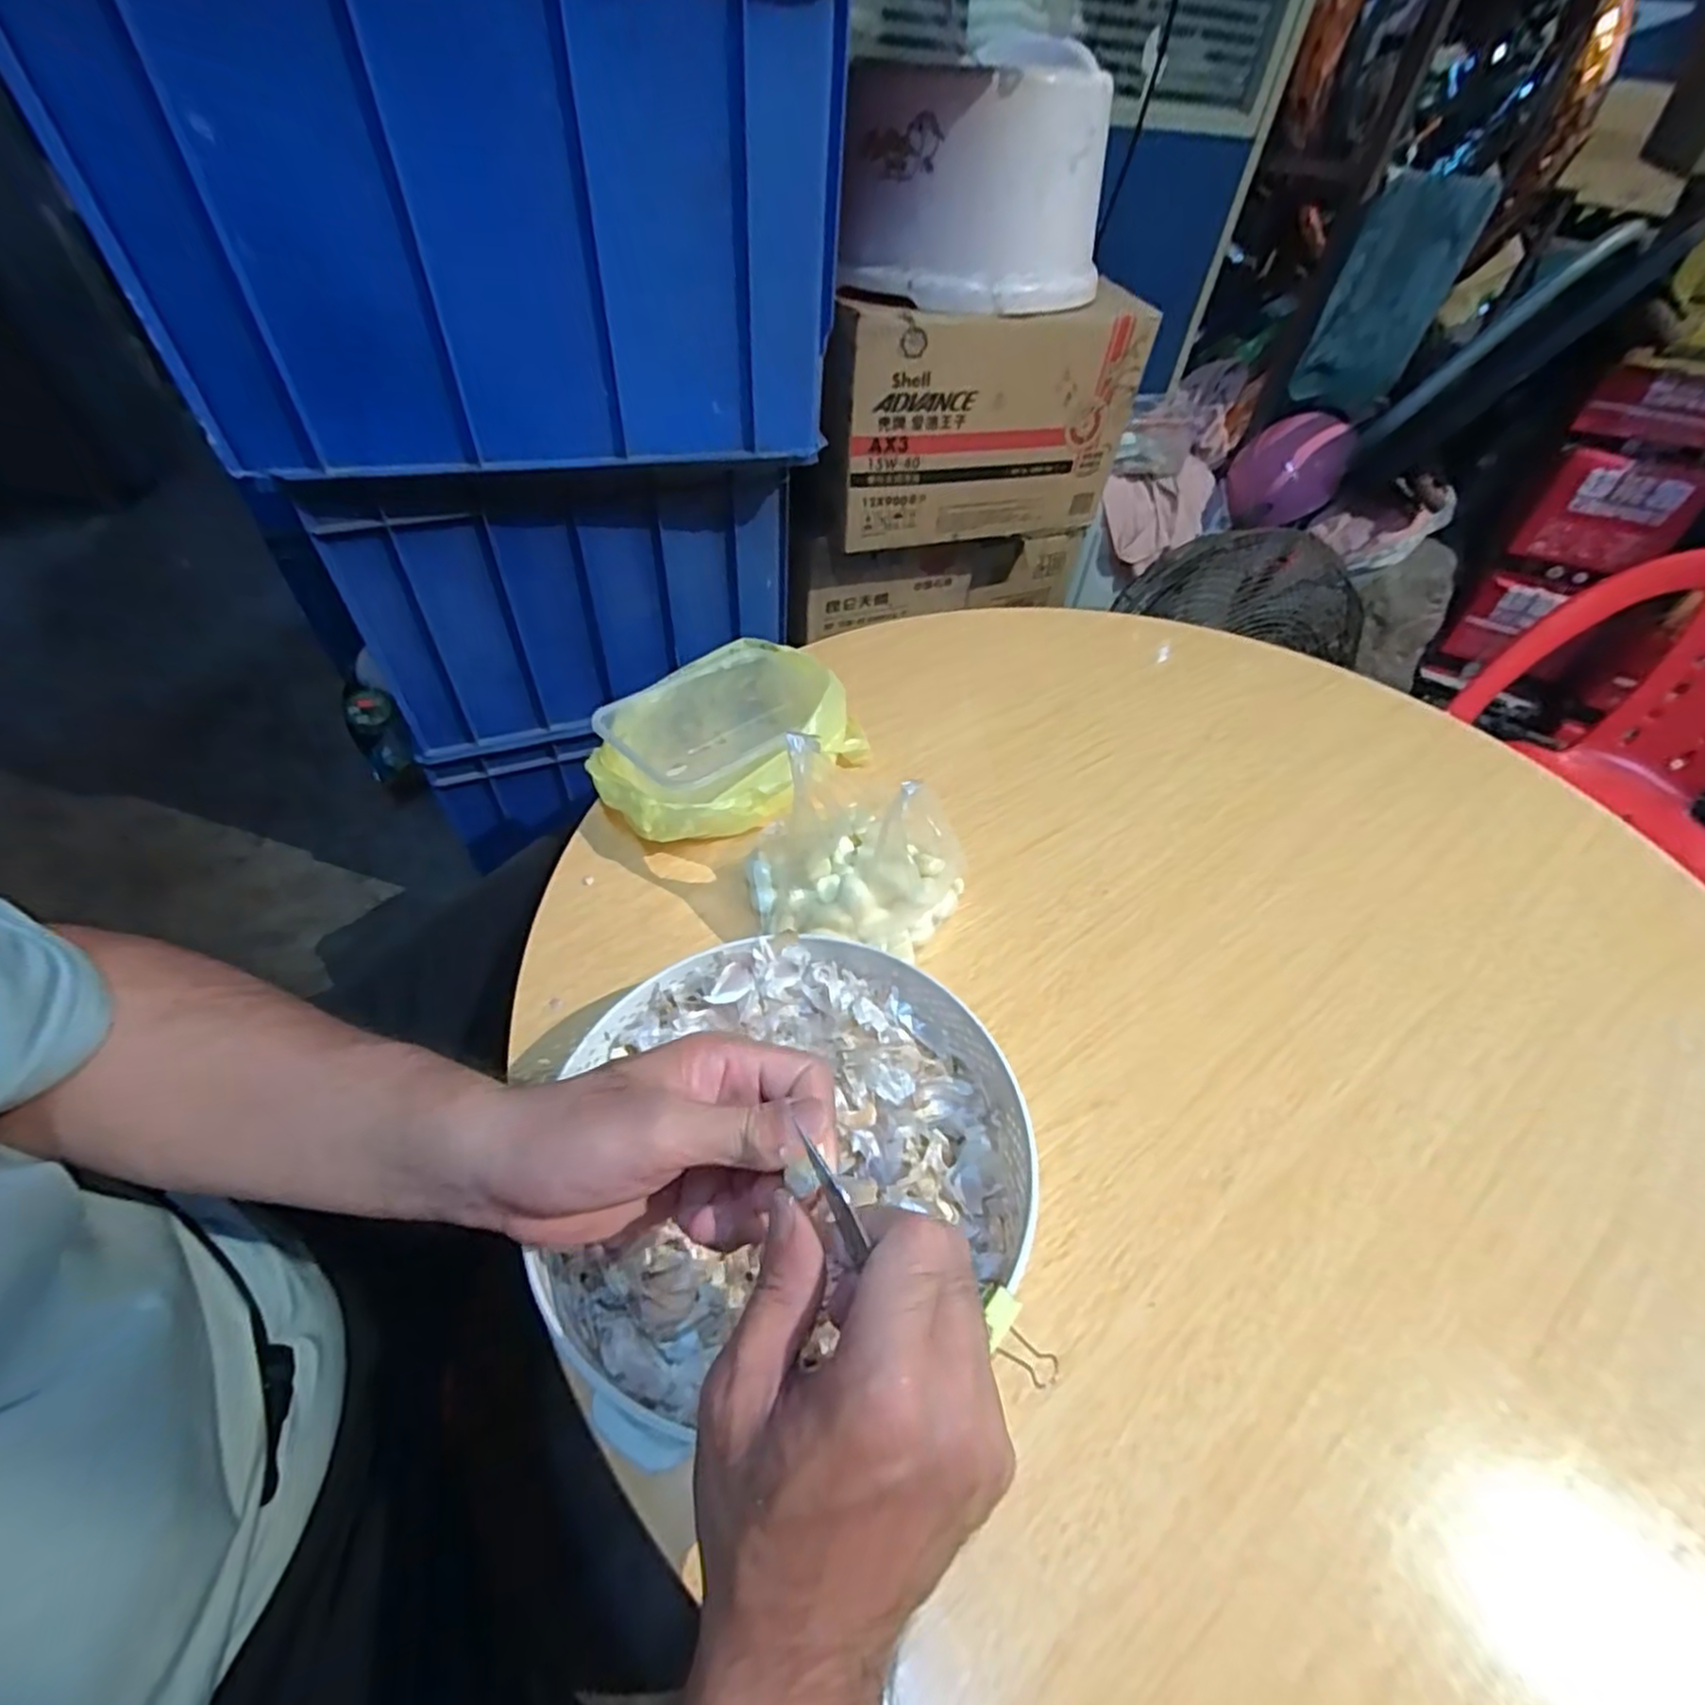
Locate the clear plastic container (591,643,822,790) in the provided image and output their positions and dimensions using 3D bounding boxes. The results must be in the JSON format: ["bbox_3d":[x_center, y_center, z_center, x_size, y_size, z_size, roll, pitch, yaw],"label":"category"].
[{"bbox_3d":[-0.100,-0.106,0.584,0.129,0.041,0.187,35,55,26],"label":"clear plastic container"}]

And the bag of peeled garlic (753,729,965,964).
[{"bbox_3d":[0.003,-0.005,0.474,0.147,0.131,0.092,4,47,1],"label":"bag of peeled garlic"}]

